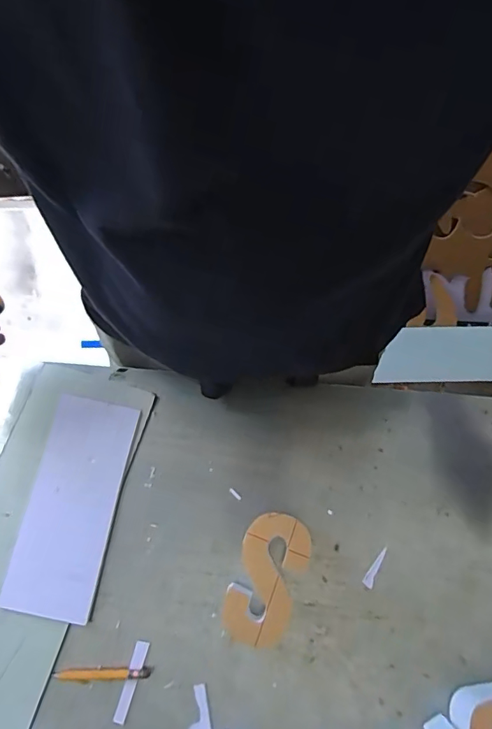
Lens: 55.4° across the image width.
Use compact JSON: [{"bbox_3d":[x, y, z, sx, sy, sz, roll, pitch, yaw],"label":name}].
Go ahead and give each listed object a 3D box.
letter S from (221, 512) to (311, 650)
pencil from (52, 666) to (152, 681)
[{"bbox_3d":[0.019,0.200,0.443,0.067,0.043,0.113,20,71,9],"label":"letter S"},{"bbox_3d":[-0.134,0.287,0.434,0.089,0.005,0.009,-2,69,1],"label":"pencil"}]

